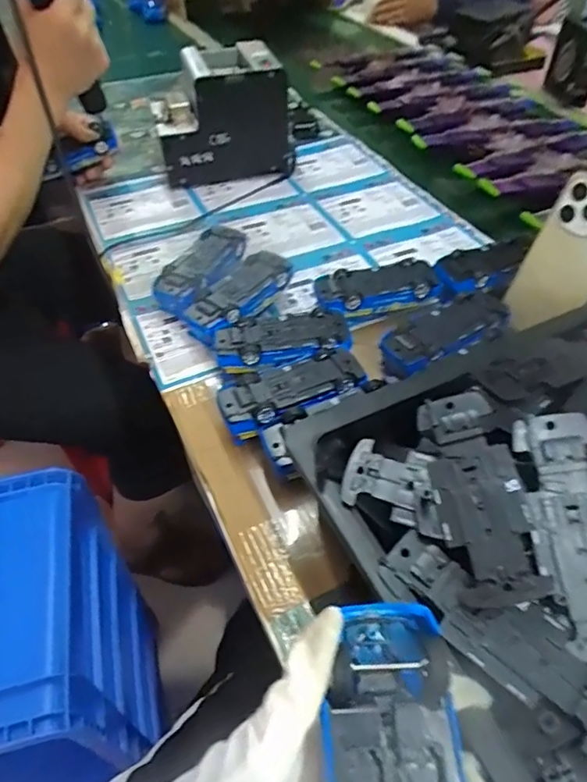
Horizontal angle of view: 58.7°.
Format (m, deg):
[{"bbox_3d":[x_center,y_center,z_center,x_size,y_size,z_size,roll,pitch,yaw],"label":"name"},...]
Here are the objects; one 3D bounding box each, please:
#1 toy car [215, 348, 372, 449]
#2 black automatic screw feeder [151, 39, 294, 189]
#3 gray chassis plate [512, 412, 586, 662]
[{"bbox_3d":[-0.001,0.007,0.469,0.127,0.045,0.061,-19,51,-15],"label":"toy car"},{"bbox_3d":[-0.111,-0.407,0.773,0.188,0.140,0.142,-12,50,-9],"label":"black automatic screw feeder"},{"bbox_3d":[0.153,0.075,0.282,0.048,0.007,0.126,-5,73,-3],"label":"gray chassis plate"}]

